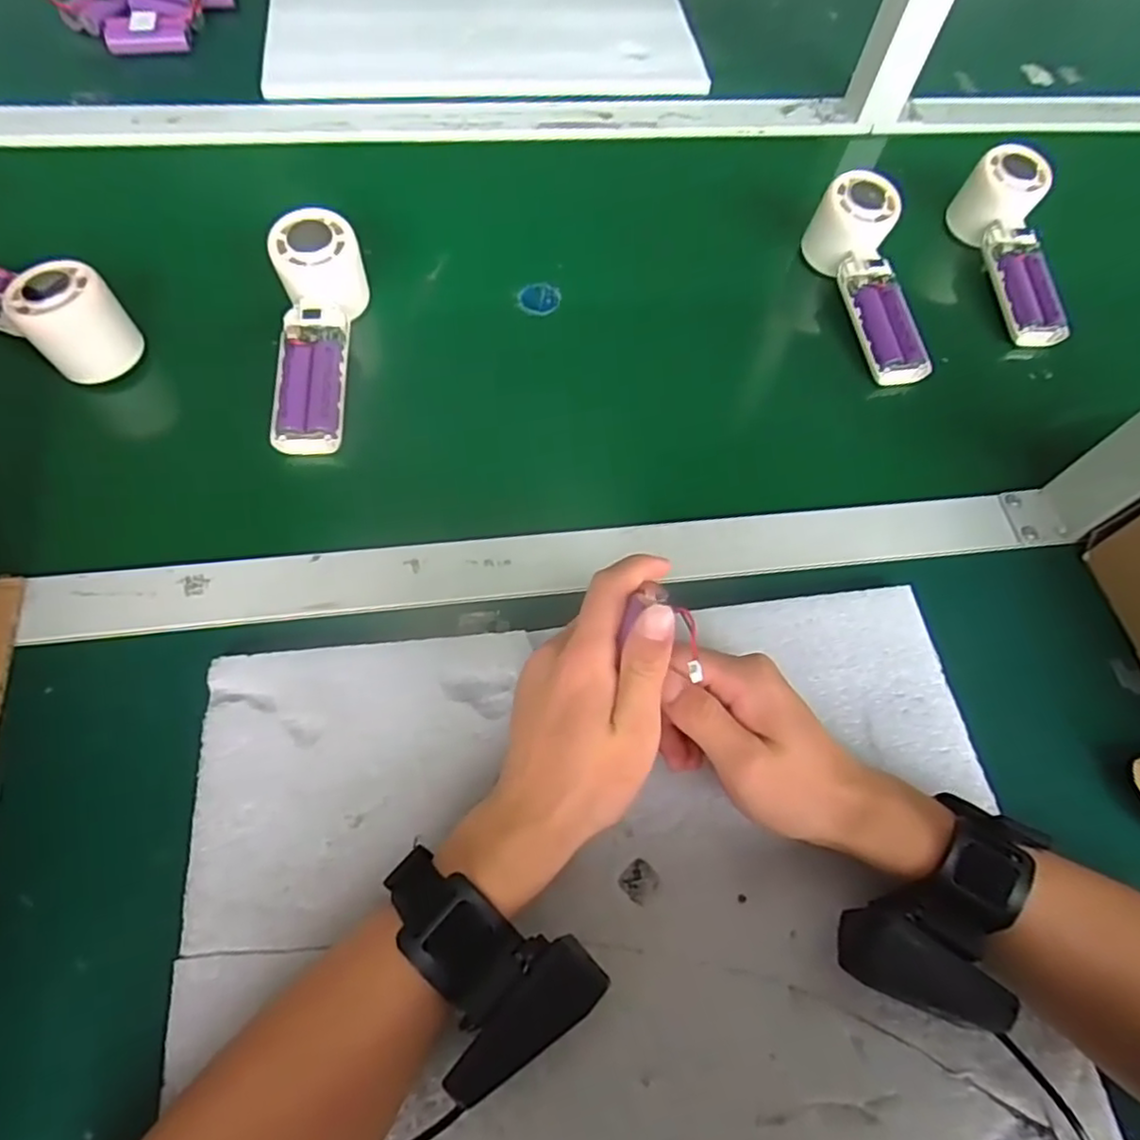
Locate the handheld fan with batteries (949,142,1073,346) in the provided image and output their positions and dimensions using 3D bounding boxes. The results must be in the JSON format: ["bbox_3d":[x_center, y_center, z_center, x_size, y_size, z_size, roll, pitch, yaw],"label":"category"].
[{"bbox_3d":[0.356,-0.254,0.540,0.043,0.056,0.160,-6,78,-7],"label":"handheld fan with batteries"}]

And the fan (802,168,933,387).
[{"bbox_3d":[0.231,-0.220,0.502,0.051,0.062,0.165,-11,65,-9],"label":"fan"}]

